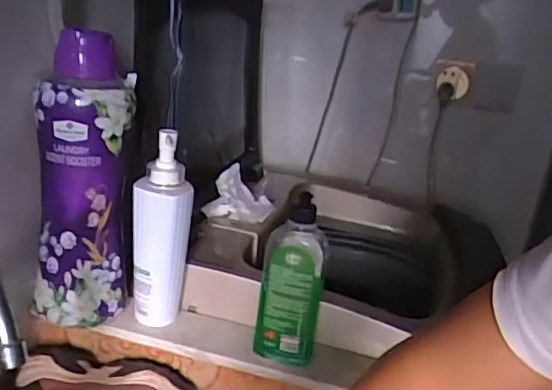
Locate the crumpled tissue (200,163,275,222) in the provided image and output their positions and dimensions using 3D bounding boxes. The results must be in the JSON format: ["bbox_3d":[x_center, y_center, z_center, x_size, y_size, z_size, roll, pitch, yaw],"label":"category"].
[{"bbox_3d":[-0.057,-0.002,0.963,0.115,0.076,0.087,9,18,5],"label":"crumpled tissue"}]

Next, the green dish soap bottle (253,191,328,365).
[{"bbox_3d":[0.019,0.106,0.669,0.071,0.201,0.046,7,18,0],"label":"green dish soap bottle"}]

